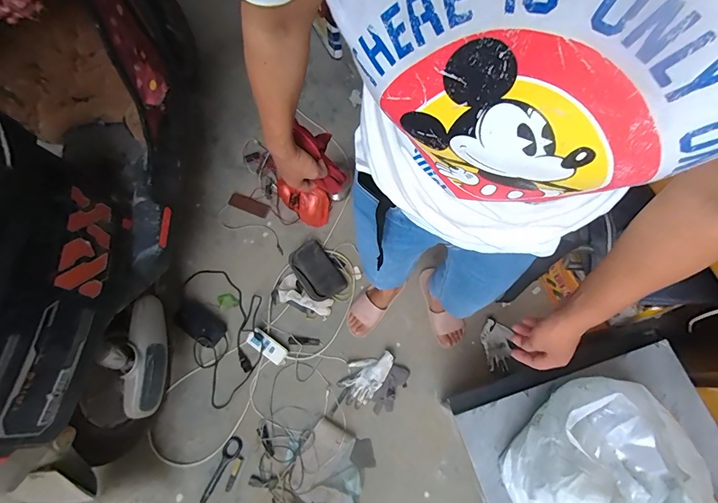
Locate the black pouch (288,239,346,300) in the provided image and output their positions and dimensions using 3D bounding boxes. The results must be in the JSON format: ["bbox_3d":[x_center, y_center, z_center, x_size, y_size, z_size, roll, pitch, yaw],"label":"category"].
[{"bbox_3d":[-0.145,0.068,1.317,0.134,0.061,0.216,-32,73,-10],"label":"black pouch"}]

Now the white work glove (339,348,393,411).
[{"bbox_3d":[0.017,0.384,1.204,0.118,0.035,0.200,35,75,12],"label":"white work glove"}]

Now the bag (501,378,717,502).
[{"bbox_3d":[0.418,0.374,0.623,0.257,0.298,0.249,38,75,13],"label":"bag"}]

